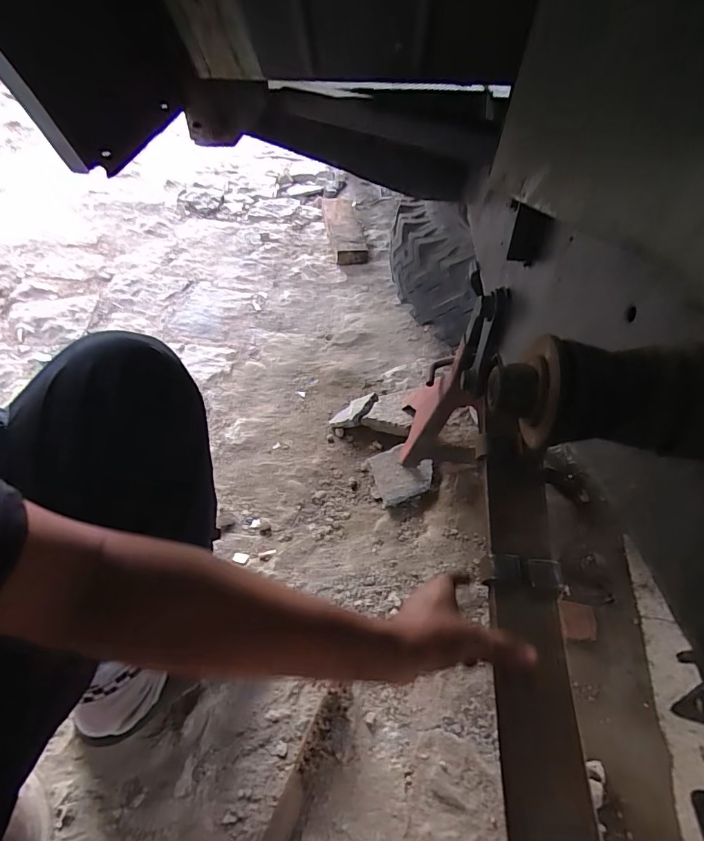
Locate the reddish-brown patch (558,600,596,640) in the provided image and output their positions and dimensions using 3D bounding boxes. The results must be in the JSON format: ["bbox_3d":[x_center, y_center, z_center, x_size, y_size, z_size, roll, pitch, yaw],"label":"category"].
[{"bbox_3d":[0.332,0.295,0.679,0.046,0.020,0.050,8,49,7],"label":"reddish-brown patch"}]

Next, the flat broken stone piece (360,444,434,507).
[{"bbox_3d":[0.091,0.097,0.857,0.113,0.041,0.106,-15,50,-13],"label":"flat broken stone piece"}]

